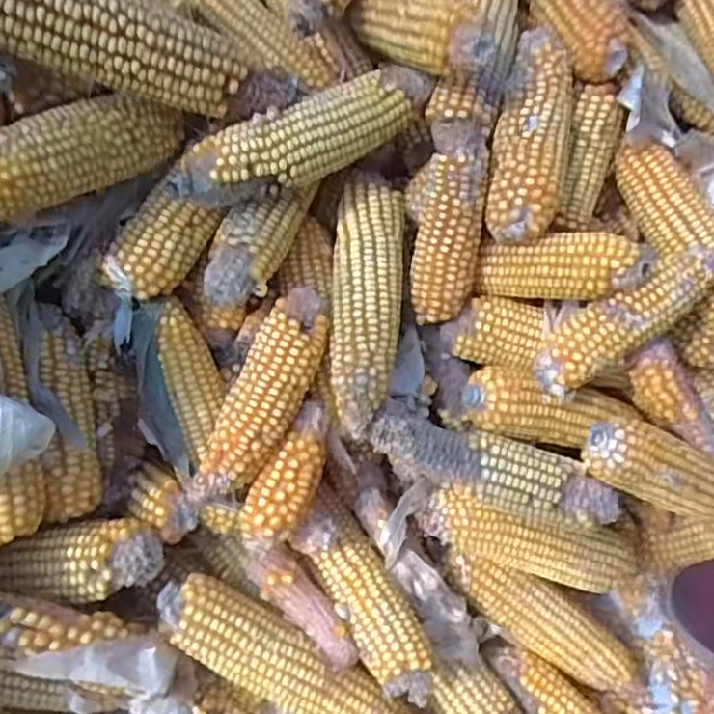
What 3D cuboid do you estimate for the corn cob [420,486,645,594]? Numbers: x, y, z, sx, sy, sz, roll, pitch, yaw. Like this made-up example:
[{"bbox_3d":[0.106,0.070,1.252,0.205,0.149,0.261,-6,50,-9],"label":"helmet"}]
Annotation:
[{"bbox_3d":[0.132,0.133,0.514,0.180,0.049,0.041,20,53,-17],"label":"corn cob"}]

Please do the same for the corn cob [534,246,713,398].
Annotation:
[{"bbox_3d":[0.180,-0.029,0.472,0.141,0.034,0.040,-35,59,0],"label":"corn cob"}]

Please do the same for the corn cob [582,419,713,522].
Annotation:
[{"bbox_3d":[0.239,0.092,0.525,0.192,0.048,0.045,22,49,-28],"label":"corn cob"}]

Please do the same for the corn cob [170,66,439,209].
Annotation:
[{"bbox_3d":[-0.032,-0.141,0.450,0.181,0.038,0.038,-33,62,-21],"label":"corn cob"}]

